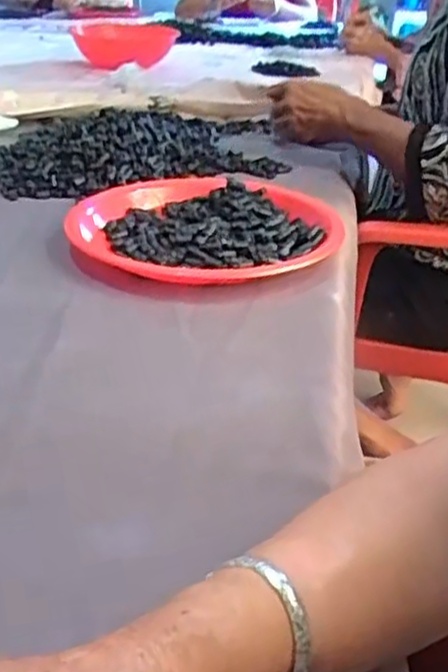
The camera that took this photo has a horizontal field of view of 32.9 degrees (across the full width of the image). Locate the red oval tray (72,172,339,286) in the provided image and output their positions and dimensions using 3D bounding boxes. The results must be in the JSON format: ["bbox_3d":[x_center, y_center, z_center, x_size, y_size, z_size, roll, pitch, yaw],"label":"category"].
[{"bbox_3d":[-0.021,-0.109,0.753,0.253,0.036,0.252,-1,28,-7],"label":"red oval tray"}]

